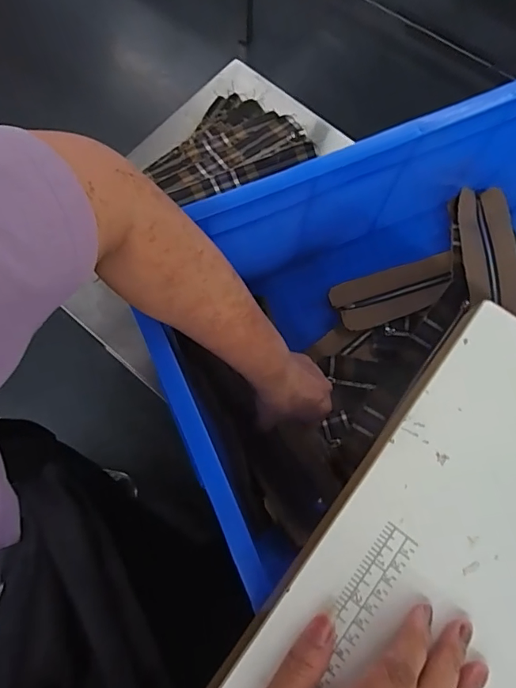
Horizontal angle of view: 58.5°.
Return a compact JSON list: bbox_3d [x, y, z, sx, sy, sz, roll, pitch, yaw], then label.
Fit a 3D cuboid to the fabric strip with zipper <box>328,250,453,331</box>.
[{"bbox_3d":[0.182,-0.067,0.611,0.162,0.019,0.068,-15,75,-6],"label":"fabric strip with zipper"}]

